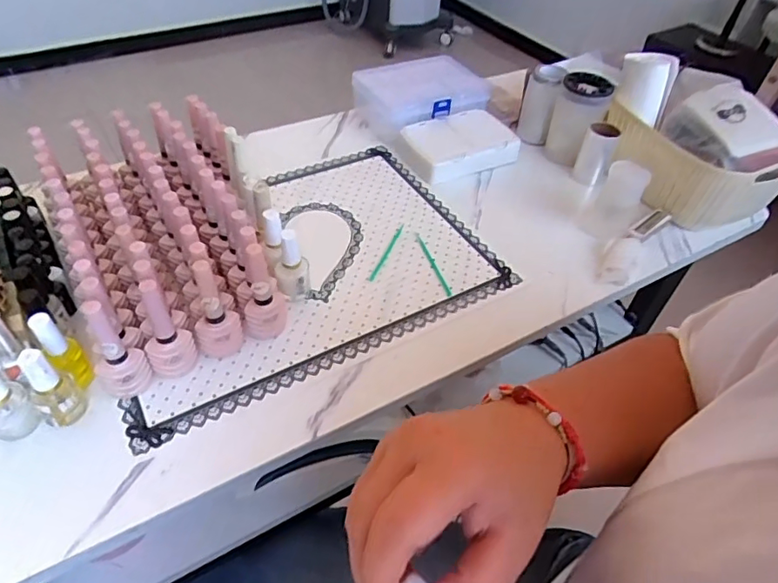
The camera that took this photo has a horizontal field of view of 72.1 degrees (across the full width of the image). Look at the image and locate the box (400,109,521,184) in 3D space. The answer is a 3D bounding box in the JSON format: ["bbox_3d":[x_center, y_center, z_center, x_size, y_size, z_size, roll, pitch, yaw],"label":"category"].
[{"bbox_3d":[0.100,-0.195,0.706,0.138,0.030,0.096,-17,53,-19],"label":"box"}]

